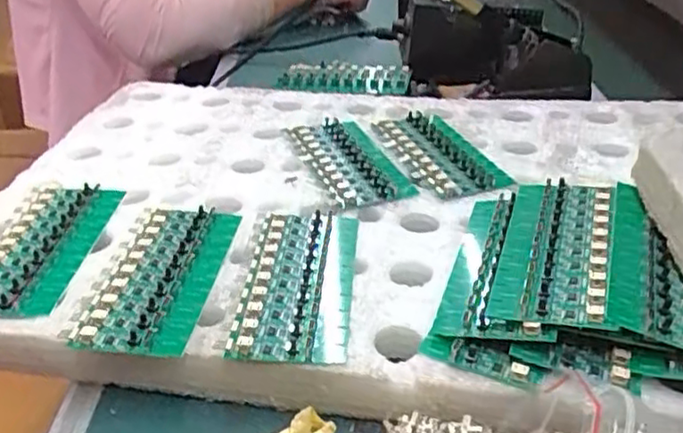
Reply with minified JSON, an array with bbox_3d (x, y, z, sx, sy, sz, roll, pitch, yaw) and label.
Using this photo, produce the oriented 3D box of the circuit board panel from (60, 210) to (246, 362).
[{"bbox_3d":[-0.108,0.032,0.414,0.066,0.008,0.135,1,32,6],"label":"circuit board panel"}]

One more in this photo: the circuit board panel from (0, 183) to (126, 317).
[{"bbox_3d":[-0.191,0.018,0.442,0.061,0.009,0.137,-1,31,3],"label":"circuit board panel"}]

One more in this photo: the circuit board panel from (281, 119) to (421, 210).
[{"bbox_3d":[0.004,-0.048,0.541,0.061,0.006,0.147,-13,33,-16],"label":"circuit board panel"}]

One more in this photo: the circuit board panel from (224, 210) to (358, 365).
[{"bbox_3d":[-0.025,0.037,0.408,0.061,0.012,0.137,0,32,5],"label":"circuit board panel"}]

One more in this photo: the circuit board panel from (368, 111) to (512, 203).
[{"bbox_3d":[0.077,-0.051,0.543,0.060,0.012,0.140,-12,33,-15],"label":"circuit board panel"}]

